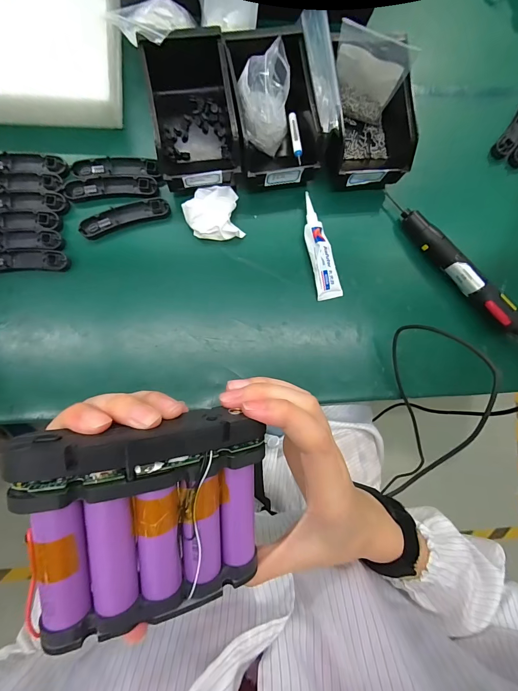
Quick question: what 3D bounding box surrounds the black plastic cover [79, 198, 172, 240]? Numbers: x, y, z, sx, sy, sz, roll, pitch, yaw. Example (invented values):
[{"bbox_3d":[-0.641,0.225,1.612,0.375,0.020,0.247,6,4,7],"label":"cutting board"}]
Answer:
[{"bbox_3d":[-0.184,-0.176,0.441,0.121,0.017,0.025,-19,90,-5],"label":"black plastic cover"}]

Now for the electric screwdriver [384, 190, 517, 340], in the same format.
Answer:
[{"bbox_3d":[0.292,-0.110,0.466,0.032,0.044,0.285,-43,92,-4],"label":"electric screwdriver"}]

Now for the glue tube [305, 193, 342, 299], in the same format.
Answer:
[{"bbox_3d":[0.088,-0.141,0.460,0.035,0.020,0.148,-13,89,-5],"label":"glue tube"}]

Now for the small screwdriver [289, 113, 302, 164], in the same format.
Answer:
[{"bbox_3d":[0.051,-0.289,0.443,0.011,0.006,0.088,-3,73,-7],"label":"small screwdriver"}]

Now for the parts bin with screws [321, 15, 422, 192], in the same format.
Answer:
[{"bbox_3d":[0.137,-0.316,0.438,0.128,0.083,0.174,-5,89,-5],"label":"parts bin with screws"}]

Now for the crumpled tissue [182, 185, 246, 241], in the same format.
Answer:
[{"bbox_3d":[-0.064,-0.183,0.444,0.075,0.027,0.071,-10,89,-5],"label":"crumpled tissue"}]

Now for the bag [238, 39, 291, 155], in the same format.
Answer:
[{"bbox_3d":[0.007,-0.319,0.418,0.067,0.090,0.085,0,88,-5],"label":"bag"}]

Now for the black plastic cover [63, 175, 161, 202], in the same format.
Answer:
[{"bbox_3d":[-0.204,-0.219,0.444,0.122,0.011,0.026,-5,89,-5],"label":"black plastic cover"}]

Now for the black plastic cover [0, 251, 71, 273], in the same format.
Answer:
[{"bbox_3d":[-0.320,-0.111,0.423,0.126,0.013,0.027,-4,89,-5],"label":"black plastic cover"}]

